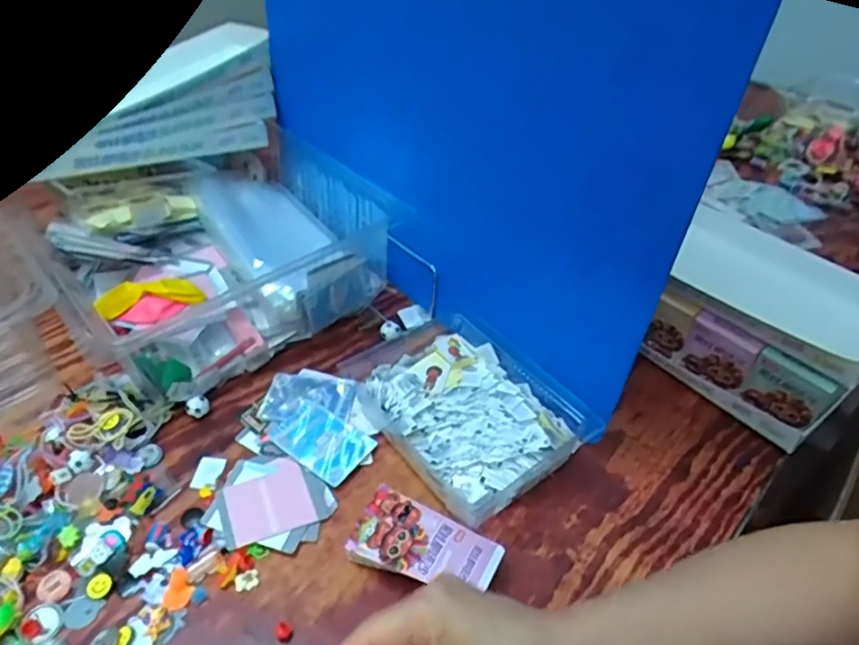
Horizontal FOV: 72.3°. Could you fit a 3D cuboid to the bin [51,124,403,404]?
[{"bbox_3d":[-0.274,-0.108,0.732,0.321,0.122,0.379,-30,52,-29],"label":"bin"}]

